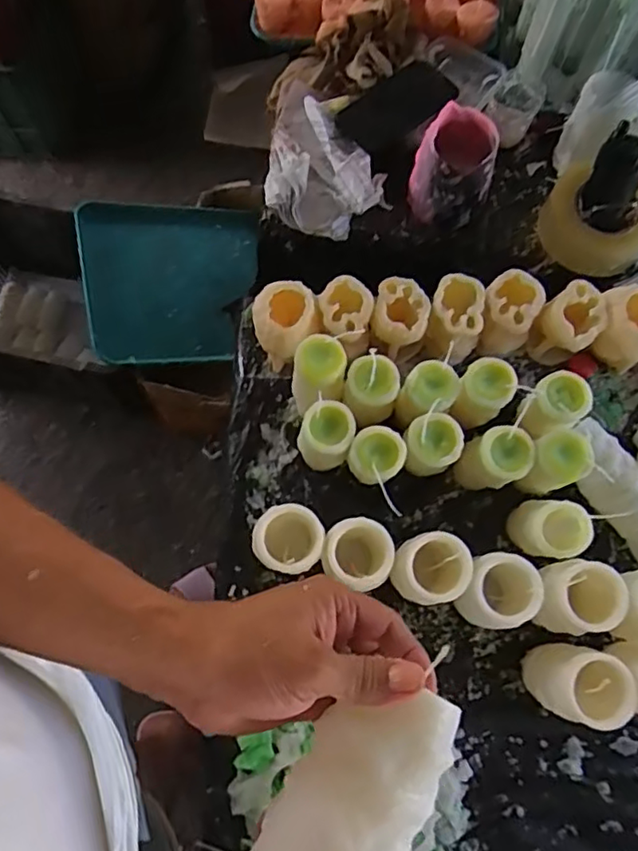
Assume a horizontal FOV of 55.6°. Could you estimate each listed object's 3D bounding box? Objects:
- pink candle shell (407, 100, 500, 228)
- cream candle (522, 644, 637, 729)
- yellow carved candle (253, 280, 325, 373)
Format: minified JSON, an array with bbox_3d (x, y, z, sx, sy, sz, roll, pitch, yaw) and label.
[{"bbox_3d":[0.164,-0.308,0.733,0.094,0.105,0.083,19,72,6],"label":"pink candle shell"},{"bbox_3d":[0.234,0.237,0.562,0.064,0.114,0.061,0,71,-1],"label":"cream candle"},{"bbox_3d":[-0.035,-0.107,0.685,0.072,0.085,0.077,-10,71,-4],"label":"yellow carved candle"}]

